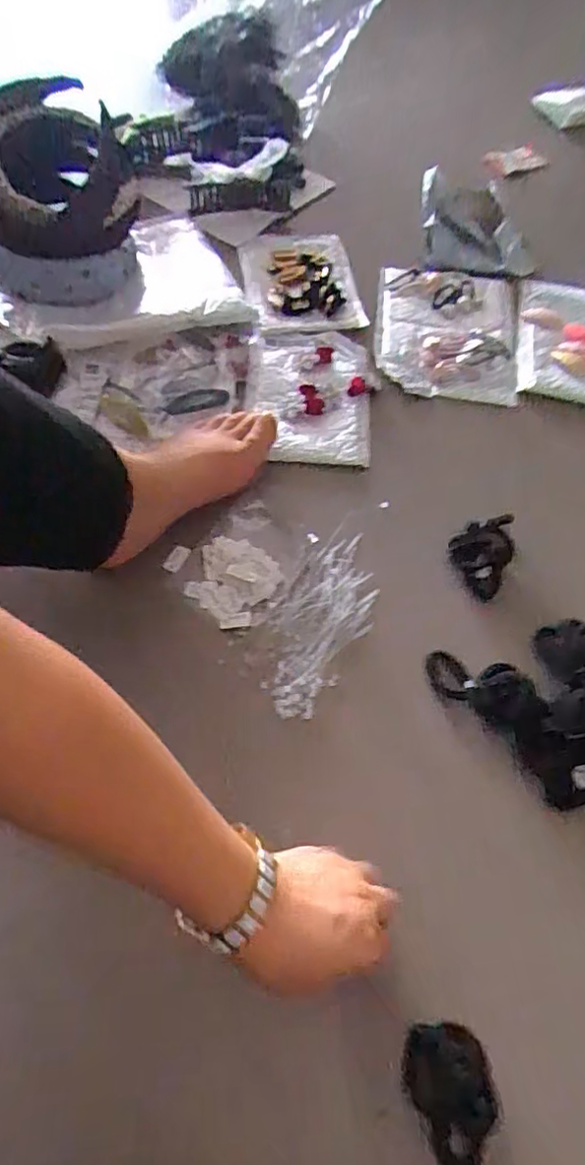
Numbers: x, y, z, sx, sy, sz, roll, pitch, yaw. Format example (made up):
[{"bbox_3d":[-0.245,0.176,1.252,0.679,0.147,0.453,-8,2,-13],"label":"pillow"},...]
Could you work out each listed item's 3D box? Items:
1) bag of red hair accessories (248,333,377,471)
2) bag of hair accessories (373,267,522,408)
[{"bbox_3d":[0.017,-0.192,0.629,0.121,0.013,0.176,3,60,-1],"label":"bag of red hair accessories"},{"bbox_3d":[0.172,-0.280,0.691,0.155,0.015,0.198,8,59,1],"label":"bag of hair accessories"}]

